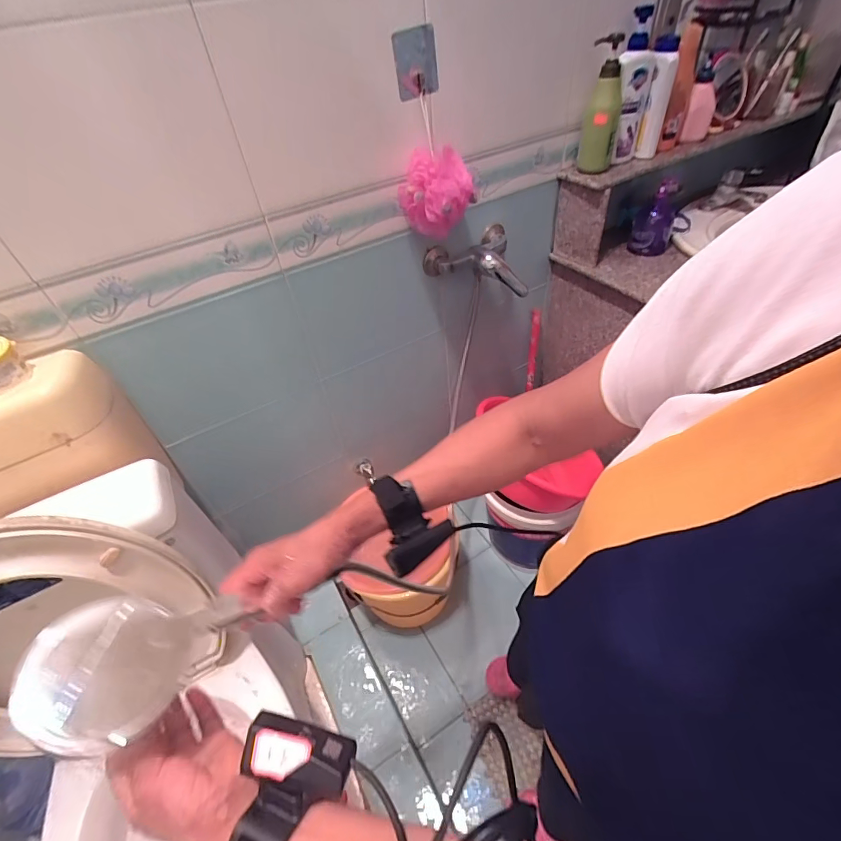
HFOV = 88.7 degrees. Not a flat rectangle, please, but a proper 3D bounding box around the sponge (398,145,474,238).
[{"bbox_3d":[0.027,-0.396,0.759,0.133,0.123,0.100,-4,45,4],"label":"sponge"}]

